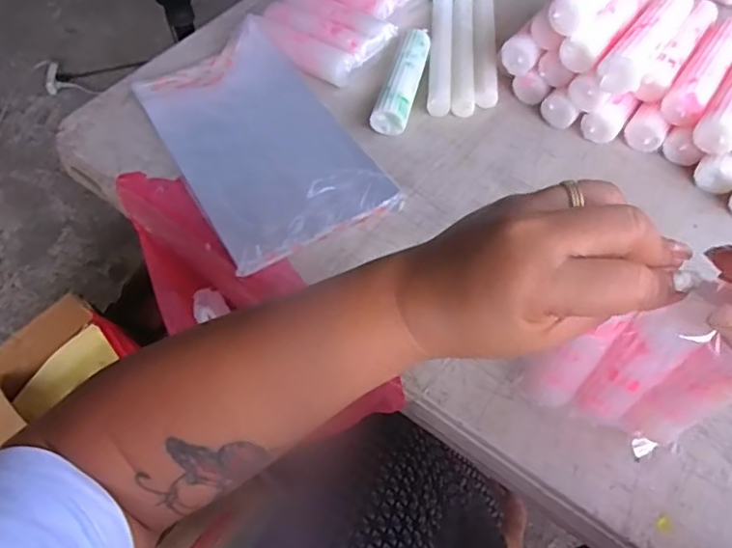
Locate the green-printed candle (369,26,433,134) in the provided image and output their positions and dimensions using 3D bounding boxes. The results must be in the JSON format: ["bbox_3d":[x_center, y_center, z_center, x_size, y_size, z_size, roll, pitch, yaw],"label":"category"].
[{"bbox_3d":[0.037,-0.195,0.573,0.032,0.029,0.129,11,57,12],"label":"green-printed candle"}]

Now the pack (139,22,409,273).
[{"bbox_3d":[-0.101,-0.129,0.539,0.151,0.030,0.267,-28,58,-14],"label":"pack"}]

